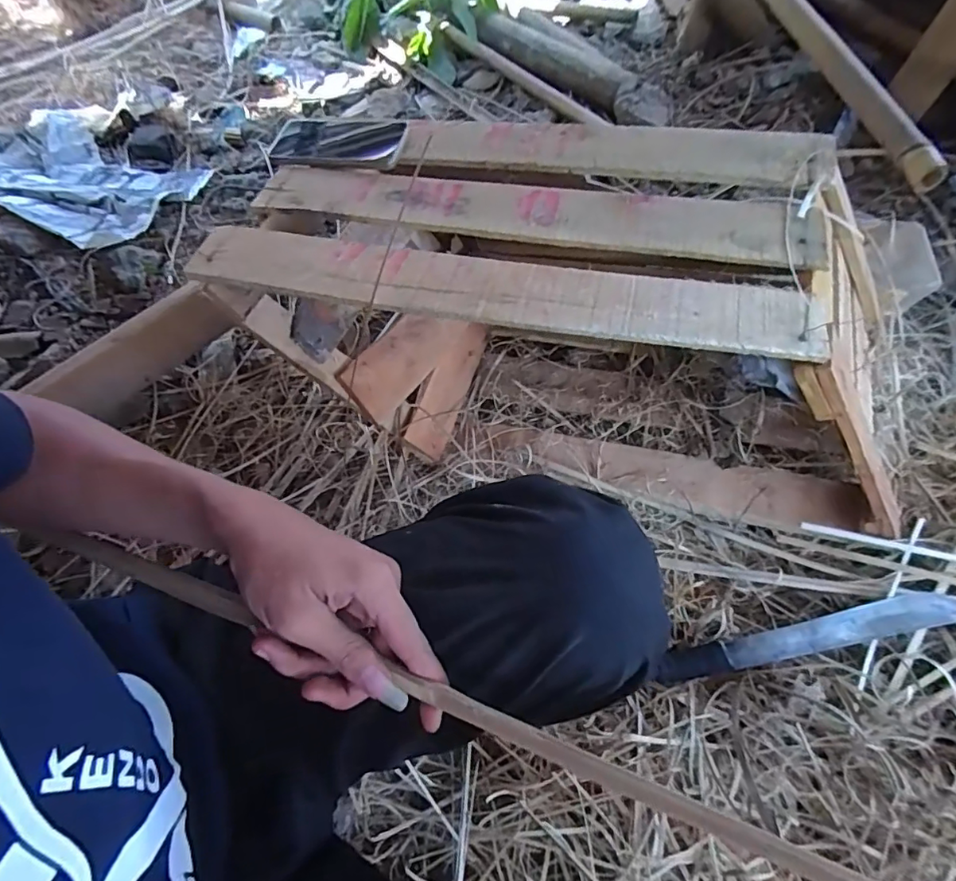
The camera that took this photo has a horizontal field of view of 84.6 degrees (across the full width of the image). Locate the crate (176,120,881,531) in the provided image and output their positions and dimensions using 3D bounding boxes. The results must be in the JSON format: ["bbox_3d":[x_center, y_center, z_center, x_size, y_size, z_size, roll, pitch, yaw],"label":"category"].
[{"bbox_3d":[0.122,-0.148,0.647,0.776,0.320,0.317,13,63,7],"label":"crate"}]

